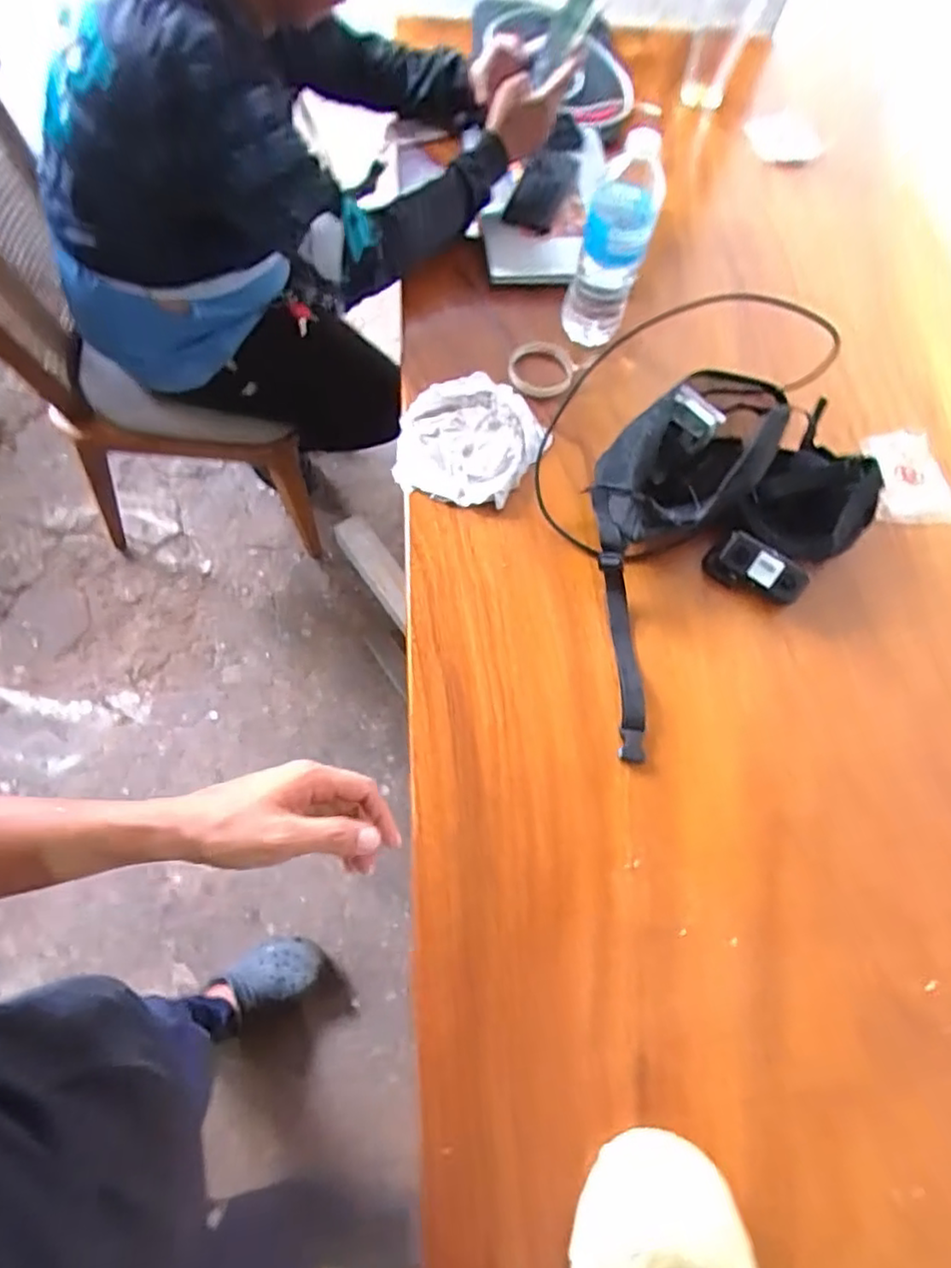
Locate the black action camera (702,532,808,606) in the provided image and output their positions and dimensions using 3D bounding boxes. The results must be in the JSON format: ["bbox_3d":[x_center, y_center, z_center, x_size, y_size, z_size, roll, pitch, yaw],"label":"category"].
[{"bbox_3d":[0.330,-0.072,0.783,0.108,0.019,0.061,32,113,7],"label":"black action camera"}]

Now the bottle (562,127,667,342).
[{"bbox_3d":[0.163,-0.457,0.801,0.079,0.234,0.071,17,66,0],"label":"bottle"}]

